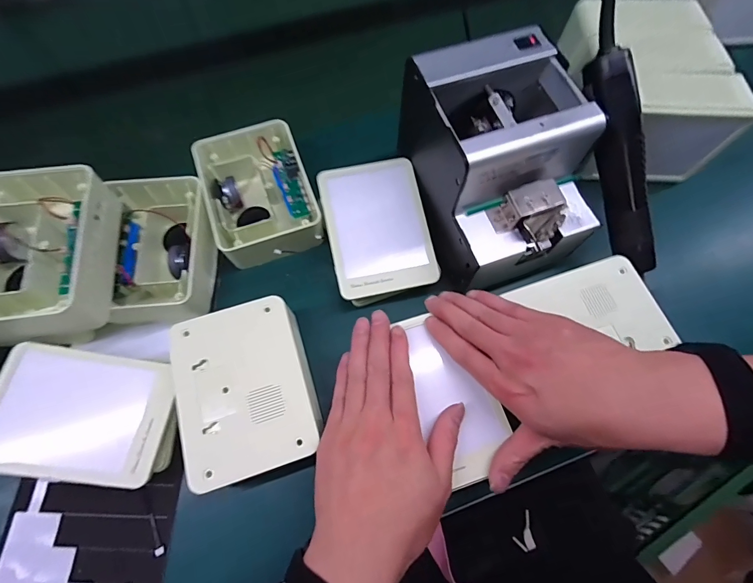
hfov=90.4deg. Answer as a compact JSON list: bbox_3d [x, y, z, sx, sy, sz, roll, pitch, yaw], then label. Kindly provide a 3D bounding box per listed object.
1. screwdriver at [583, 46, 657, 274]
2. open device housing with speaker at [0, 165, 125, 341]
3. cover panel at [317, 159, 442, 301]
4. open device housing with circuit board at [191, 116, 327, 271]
[{"bbox_3d":[0.226,-0.113,0.344,0.029,0.031,0.191,-19,104,-7],"label":"screwdriver"},{"bbox_3d":[-0.300,-0.033,0.335,0.109,0.061,0.150,-6,68,-2],"label":"open device housing with speaker"},{"bbox_3d":[0.001,-0.067,0.381,0.101,0.005,0.137,-12,80,-5],"label":"cover panel"},{"bbox_3d":[-0.127,-0.105,0.412,0.108,0.049,0.157,-19,69,-7],"label":"open device housing with circuit board"}]

